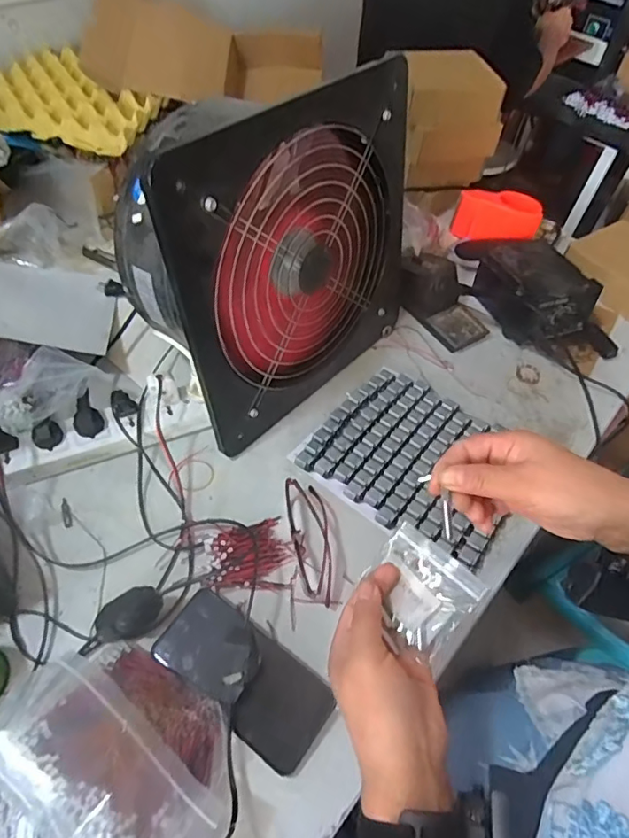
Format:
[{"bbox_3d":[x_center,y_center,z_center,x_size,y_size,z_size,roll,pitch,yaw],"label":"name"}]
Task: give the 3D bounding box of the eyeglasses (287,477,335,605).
[{"bbox_3d":[-0.003,0.128,0.565,0.043,0.030,0.136,-6,54,-8],"label":"eyeglasses"}]

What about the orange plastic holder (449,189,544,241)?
[{"bbox_3d":[0.319,-0.355,0.919,0.142,0.067,0.069,9,53,3],"label":"orange plastic holder"}]

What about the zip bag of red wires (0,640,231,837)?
[{"bbox_3d":[-0.145,0.261,0.413,0.171,0.098,0.125,27,56,16],"label":"zip bag of red wires"}]

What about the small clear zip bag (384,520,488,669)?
[{"bbox_3d":[0.075,0.121,0.374,0.072,0.014,0.063,34,76,33],"label":"small clear zip bag"}]

